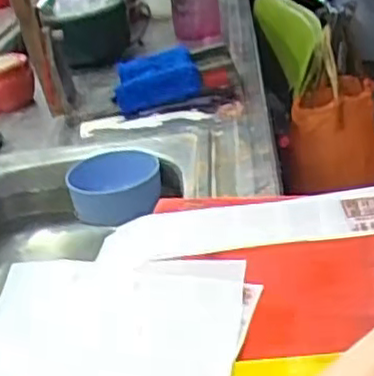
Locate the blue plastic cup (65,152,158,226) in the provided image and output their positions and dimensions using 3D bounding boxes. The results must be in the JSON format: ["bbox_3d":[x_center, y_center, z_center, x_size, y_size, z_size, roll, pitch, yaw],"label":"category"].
[{"bbox_3d":[-0.086,-0.002,0.847,0.110,0.050,0.100,-6,27,3],"label":"blue plastic cup"}]

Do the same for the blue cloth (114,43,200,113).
[{"bbox_3d":[-0.045,-0.158,0.997,0.119,0.042,0.093,-10,27,-4],"label":"blue cloth"}]

